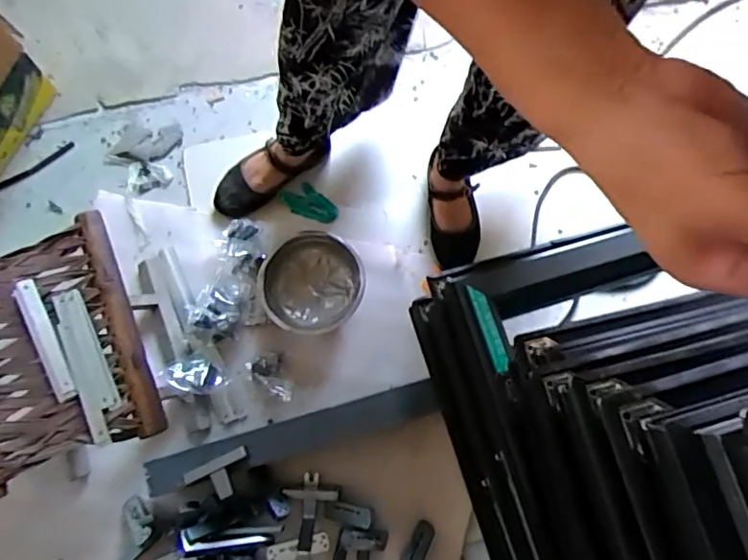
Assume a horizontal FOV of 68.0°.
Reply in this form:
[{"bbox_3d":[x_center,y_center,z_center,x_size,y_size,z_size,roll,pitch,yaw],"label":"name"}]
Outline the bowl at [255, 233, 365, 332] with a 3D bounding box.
[{"bbox_3d":[-0.114,0.004,1.030,0.182,0.086,0.196,1,76,-4],"label":"bowl"}]

